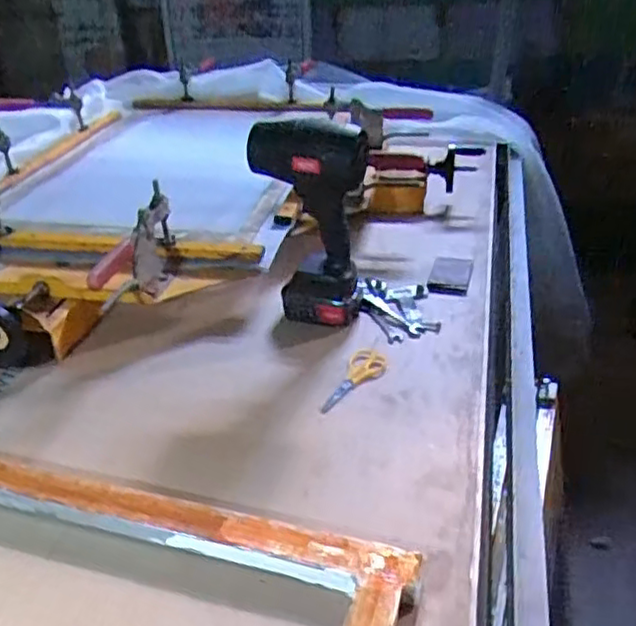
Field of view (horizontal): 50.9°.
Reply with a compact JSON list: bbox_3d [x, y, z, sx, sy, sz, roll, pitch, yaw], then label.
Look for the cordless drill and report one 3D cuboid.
[{"bbox_3d":[-0.012,-0.122,0.937,0.152,0.284,0.071,12,35,18],"label":"cordless drill"}]

